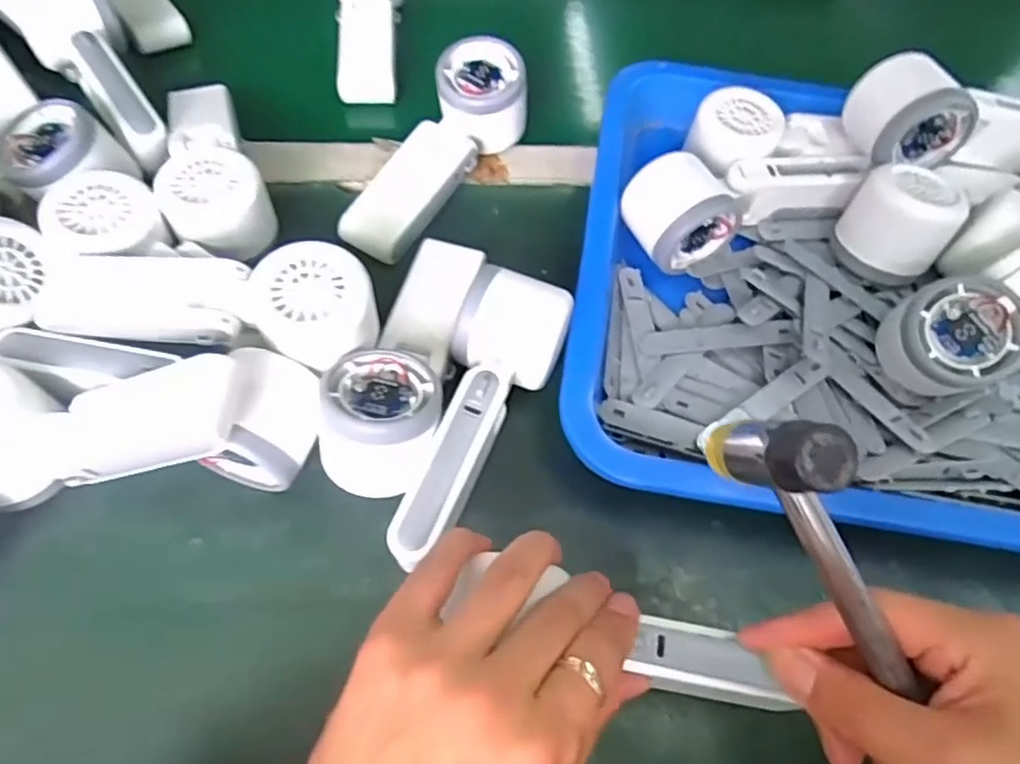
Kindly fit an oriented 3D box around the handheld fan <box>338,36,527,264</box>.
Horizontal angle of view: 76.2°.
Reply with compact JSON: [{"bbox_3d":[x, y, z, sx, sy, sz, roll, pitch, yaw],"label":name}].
[{"bbox_3d":[-0.049,-0.147,0.426,0.051,0.048,0.162,30,75,13],"label":"handheld fan"}]

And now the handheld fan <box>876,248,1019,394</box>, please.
[{"bbox_3d":[0.284,-0.052,0.345,0.175,0.052,0.055,-31,65,0],"label":"handheld fan"}]

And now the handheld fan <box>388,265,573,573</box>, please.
[{"bbox_3d":[-0.017,0.017,0.333,0.055,0.055,0.163,20,60,7],"label":"handheld fan"}]

